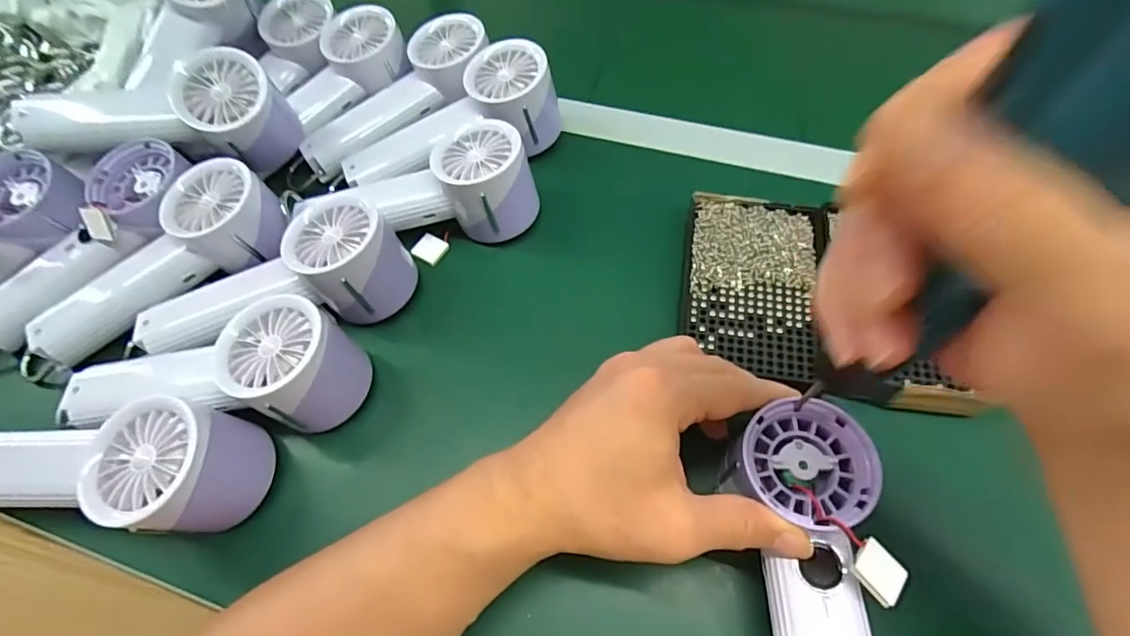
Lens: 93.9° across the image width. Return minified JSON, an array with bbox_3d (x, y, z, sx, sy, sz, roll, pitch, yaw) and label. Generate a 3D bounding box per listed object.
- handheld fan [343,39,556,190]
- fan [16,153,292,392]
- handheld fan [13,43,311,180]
[{"bbox_3d":[-0.087,-0.146,0.412,0.171,0.066,0.068,-21,61,5],"label":"handheld fan"},{"bbox_3d":[-0.280,-0.030,0.354,0.197,0.045,0.062,-36,65,0],"label":"fan"},{"bbox_3d":[-0.288,-0.140,0.375,0.172,0.067,0.060,-1,61,2],"label":"handheld fan"}]

